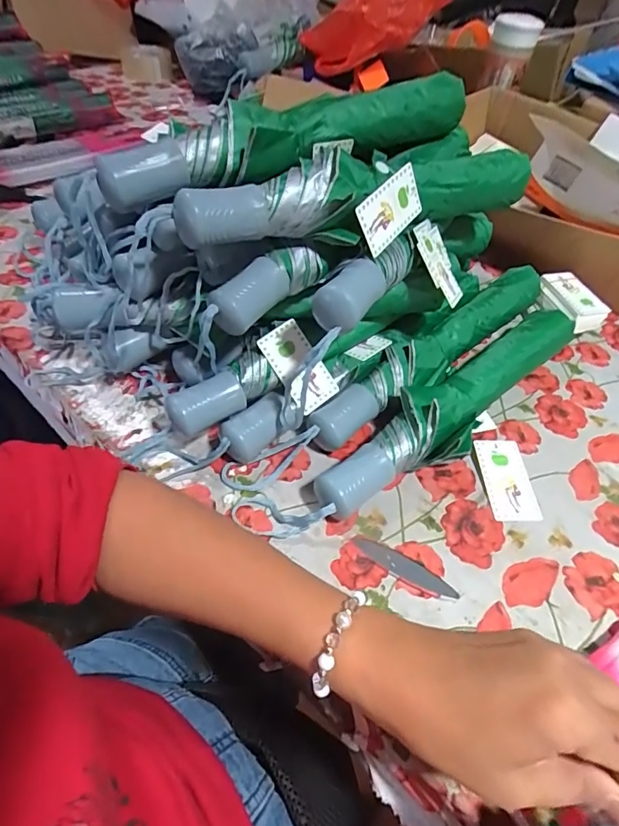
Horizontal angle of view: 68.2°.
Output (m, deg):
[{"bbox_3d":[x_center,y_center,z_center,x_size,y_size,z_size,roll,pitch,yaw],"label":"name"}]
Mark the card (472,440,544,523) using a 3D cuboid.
[{"bbox_3d":[0.170,0.056,0.394,0.042,0.010,0.076,-1,49,-5],"label":"card"}]

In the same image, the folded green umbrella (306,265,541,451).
[{"bbox_3d":[0.132,-0.067,0.462,0.347,0.037,0.049,-34,59,-29],"label":"folded green umbrella"}]

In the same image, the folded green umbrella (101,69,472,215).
[{"bbox_3d":[0.000,-0.234,0.383,0.347,0.052,0.062,-30,58,-27],"label":"folded green umbrella"}]

